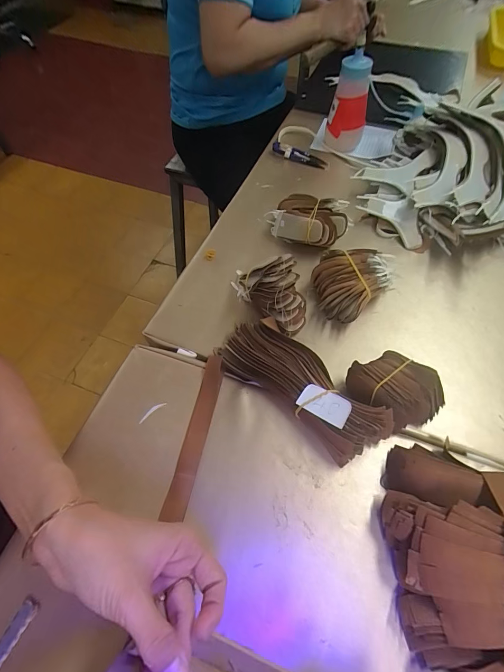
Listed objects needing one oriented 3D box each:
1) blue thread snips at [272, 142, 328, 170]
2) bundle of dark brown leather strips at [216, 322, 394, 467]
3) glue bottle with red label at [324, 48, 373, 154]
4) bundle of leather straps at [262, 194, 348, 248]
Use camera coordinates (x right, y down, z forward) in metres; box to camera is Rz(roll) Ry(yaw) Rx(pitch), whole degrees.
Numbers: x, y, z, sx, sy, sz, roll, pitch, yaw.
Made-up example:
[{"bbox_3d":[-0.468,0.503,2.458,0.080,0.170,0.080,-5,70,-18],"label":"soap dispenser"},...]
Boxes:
[{"bbox_3d":[0.082,-0.307,0.586,0.096,0.018,0.020,18,60,-3],"label":"blue thread snips"},{"bbox_3d":[0.048,0.050,0.353,0.183,0.048,0.064,38,66,21],"label":"bundle of dark brown leather strips"},{"bbox_3d":[0.152,-0.363,0.536,0.059,0.131,0.050,13,60,9],"label":"glue bottle with red label"},{"bbox_3d":[0.077,-0.159,0.476,0.104,0.044,0.071,20,61,13],"label":"bundle of leather straps"}]

